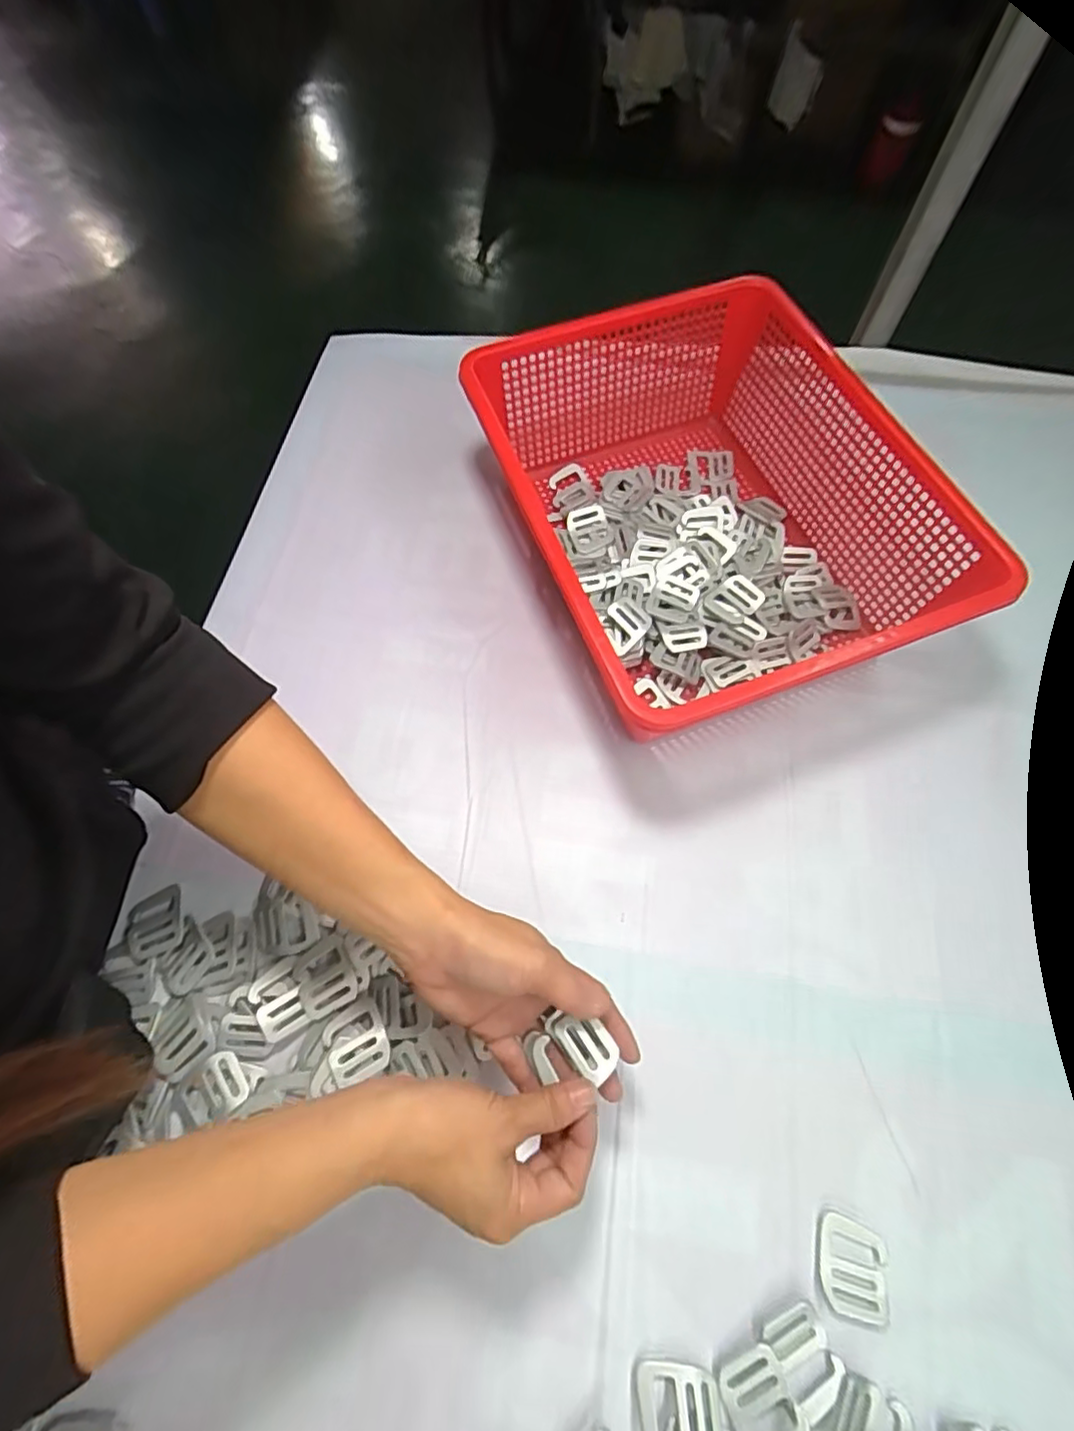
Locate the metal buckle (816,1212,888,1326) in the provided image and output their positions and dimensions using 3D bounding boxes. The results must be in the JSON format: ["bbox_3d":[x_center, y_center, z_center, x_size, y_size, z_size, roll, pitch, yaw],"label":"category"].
[{"bbox_3d":[0.190,0.333,0.355,0.039,0.004,0.047,13,66,7],"label":"metal buckle"}]

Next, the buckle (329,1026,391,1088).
[{"bbox_3d":[-0.116,0.226,0.390,0.037,0.009,0.025,-25,68,-10],"label":"buckle"}]

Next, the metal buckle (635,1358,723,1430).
[{"bbox_3d":[0.079,0.388,0.328,0.045,0.004,0.040,1,52,3],"label":"metal buckle"}]

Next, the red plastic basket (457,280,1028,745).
[{"bbox_3d":[0.138,-0.179,0.514,0.310,0.131,0.397,-17,66,-7],"label":"red plastic basket"}]

